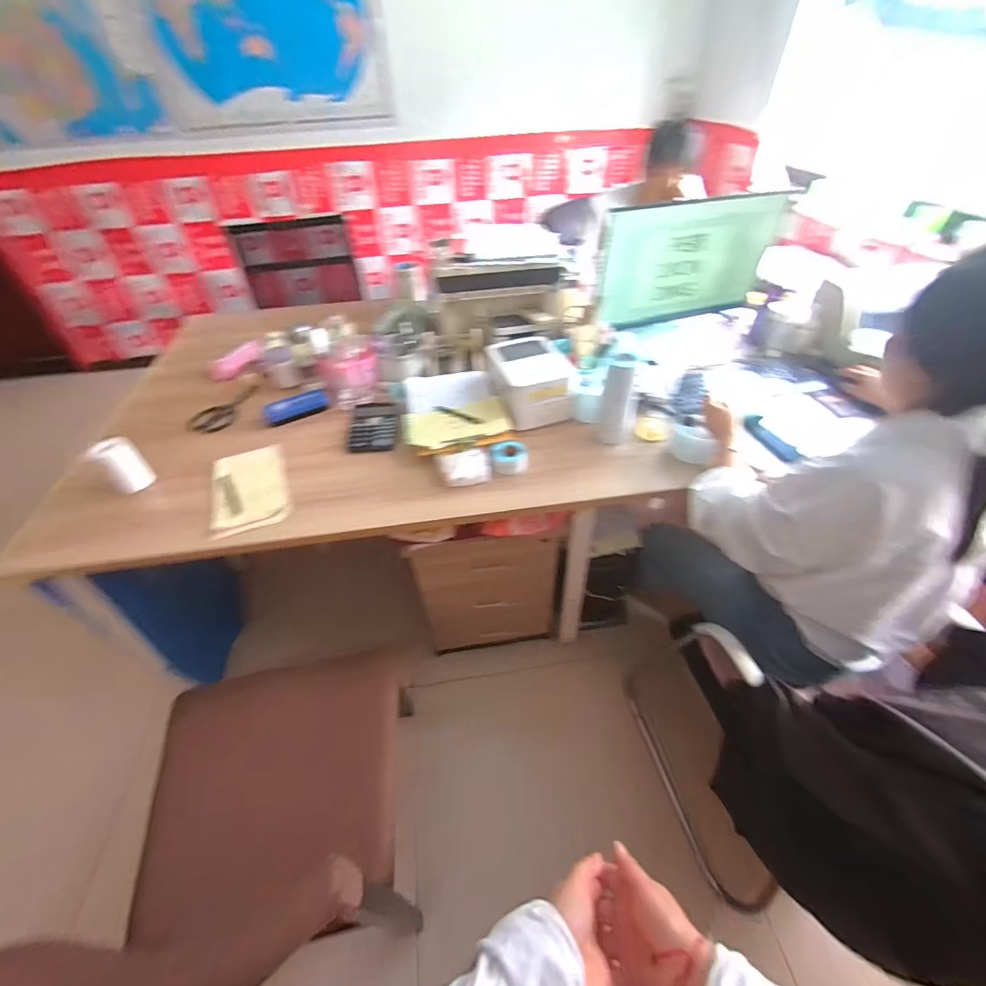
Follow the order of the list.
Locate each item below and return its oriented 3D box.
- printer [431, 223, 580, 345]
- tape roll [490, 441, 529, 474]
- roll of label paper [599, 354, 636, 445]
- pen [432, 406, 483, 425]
[{"bbox_3d":[0.033,-0.630,1.337,0.383,0.221,0.248,2,45,4],"label":"printer"},{"bbox_3d":[0.038,-0.083,1.003,0.082,0.045,0.082,-1,45,1],"label":"tape roll"},{"bbox_3d":[0.274,-0.198,0.971,0.071,0.190,0.060,13,47,15],"label":"roll of label paper"},{"bbox_3d":[-0.086,-0.187,1.069,0.134,0.016,0.018,19,49,20],"label":"pen"}]

